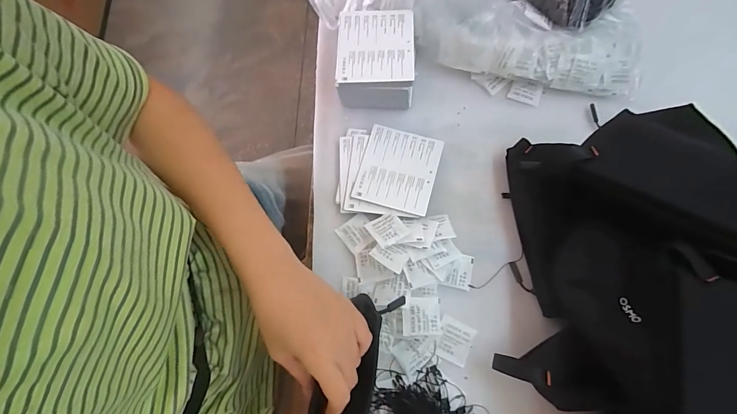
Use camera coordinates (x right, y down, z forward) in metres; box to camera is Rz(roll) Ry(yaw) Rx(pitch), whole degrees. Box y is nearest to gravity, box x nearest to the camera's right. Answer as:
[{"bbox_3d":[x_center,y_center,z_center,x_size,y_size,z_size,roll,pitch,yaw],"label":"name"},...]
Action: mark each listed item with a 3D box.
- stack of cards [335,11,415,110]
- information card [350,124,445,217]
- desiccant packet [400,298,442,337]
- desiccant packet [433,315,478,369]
[{"bbox_3d":[0.008,-0.185,0.451,0.092,0.063,0.103,1,74,0],"label":"stack of cards"},{"bbox_3d":[0.036,-0.046,0.432,0.089,0.006,0.099,16,75,5],"label":"information card"},{"bbox_3d":[0.056,0.116,0.377,0.042,0.004,0.039,1,78,-3],"label":"desiccant packet"},{"bbox_3d":[0.092,0.145,0.385,0.039,0.008,0.041,25,77,4],"label":"desiccant packet"}]

